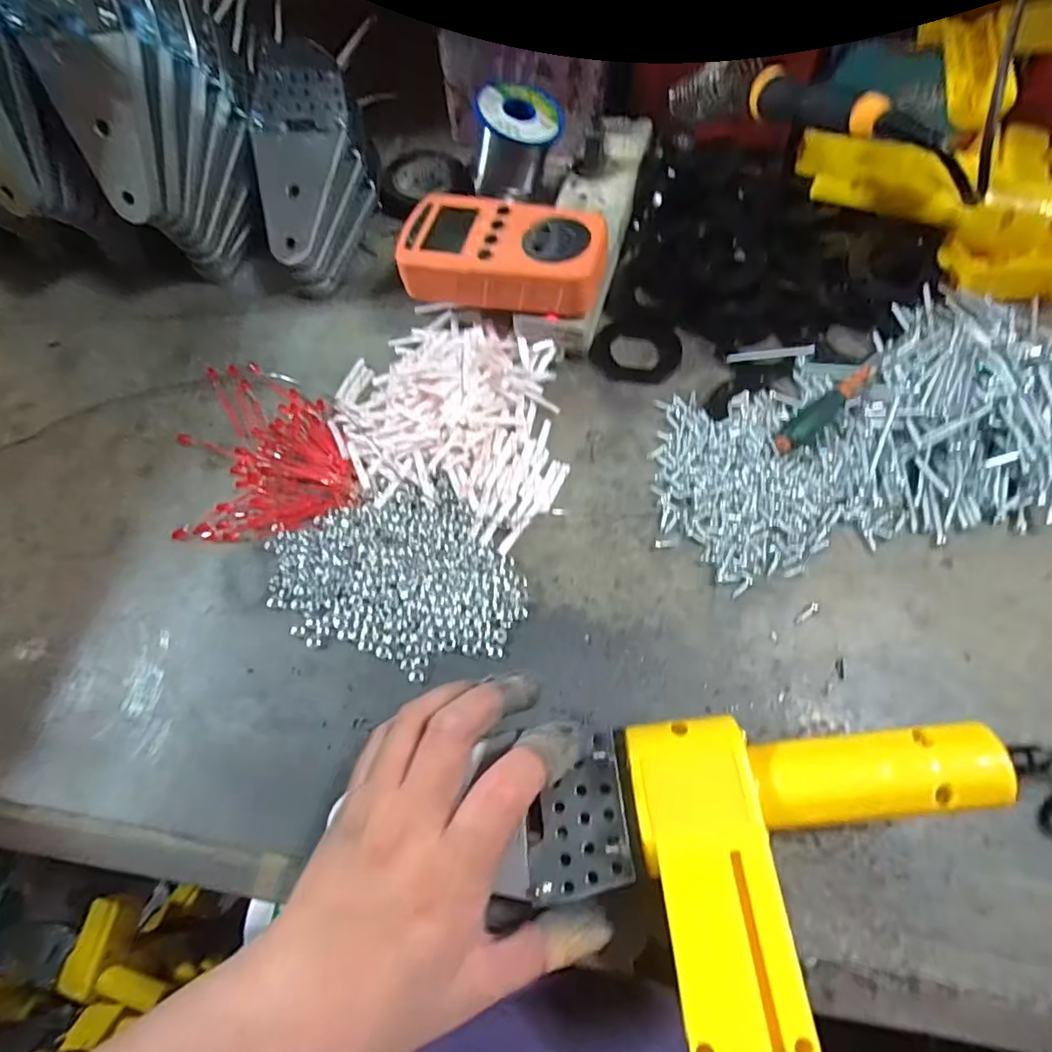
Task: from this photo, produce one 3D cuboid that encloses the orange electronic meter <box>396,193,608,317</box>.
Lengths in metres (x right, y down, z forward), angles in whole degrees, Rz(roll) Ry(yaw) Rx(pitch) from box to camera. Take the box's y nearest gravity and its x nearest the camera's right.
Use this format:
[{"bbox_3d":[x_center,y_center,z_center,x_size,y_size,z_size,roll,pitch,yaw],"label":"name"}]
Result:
[{"bbox_3d":[-0.013,-0.174,0.372,0.125,0.028,0.067,9,65,8],"label":"orange electronic meter"}]

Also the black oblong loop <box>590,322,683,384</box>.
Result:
[{"bbox_3d":[0.074,-0.118,0.395,0.058,0.004,0.047,6,66,5],"label":"black oblong loop"}]

